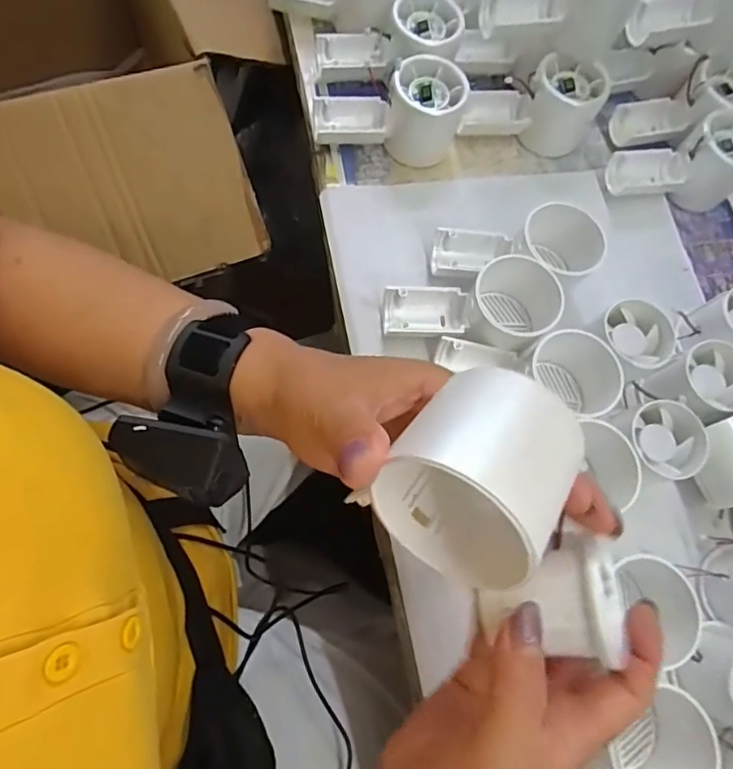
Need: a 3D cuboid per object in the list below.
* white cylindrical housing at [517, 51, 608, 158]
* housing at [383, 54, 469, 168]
[{"bbox_3d":[0.163,-0.230,0.439,0.058,0.055,0.054,2,71,-7],"label":"white cylindrical housing"},{"bbox_3d":[0.044,-0.215,0.424,0.059,0.057,0.055,15,70,-2],"label":"housing"}]

